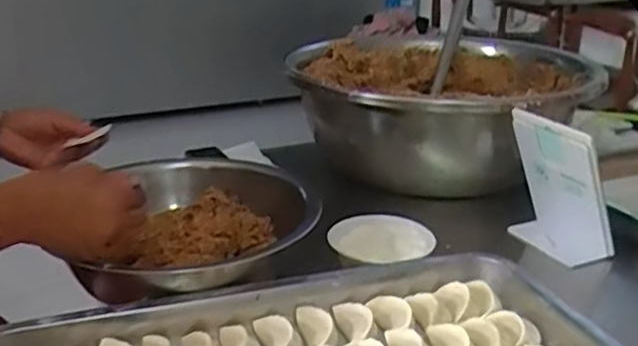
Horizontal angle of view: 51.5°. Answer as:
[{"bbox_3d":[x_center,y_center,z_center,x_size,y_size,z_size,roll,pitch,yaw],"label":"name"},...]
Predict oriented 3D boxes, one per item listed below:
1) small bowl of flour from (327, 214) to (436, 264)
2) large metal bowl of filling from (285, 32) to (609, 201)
[{"bbox_3d":[0.069,0.076,0.722,0.107,0.029,0.103,-8,23,-21],"label":"small bowl of flour"},{"bbox_3d":[0.180,-0.095,1.030,0.429,0.165,0.423,1,21,0],"label":"large metal bowl of filling"}]

